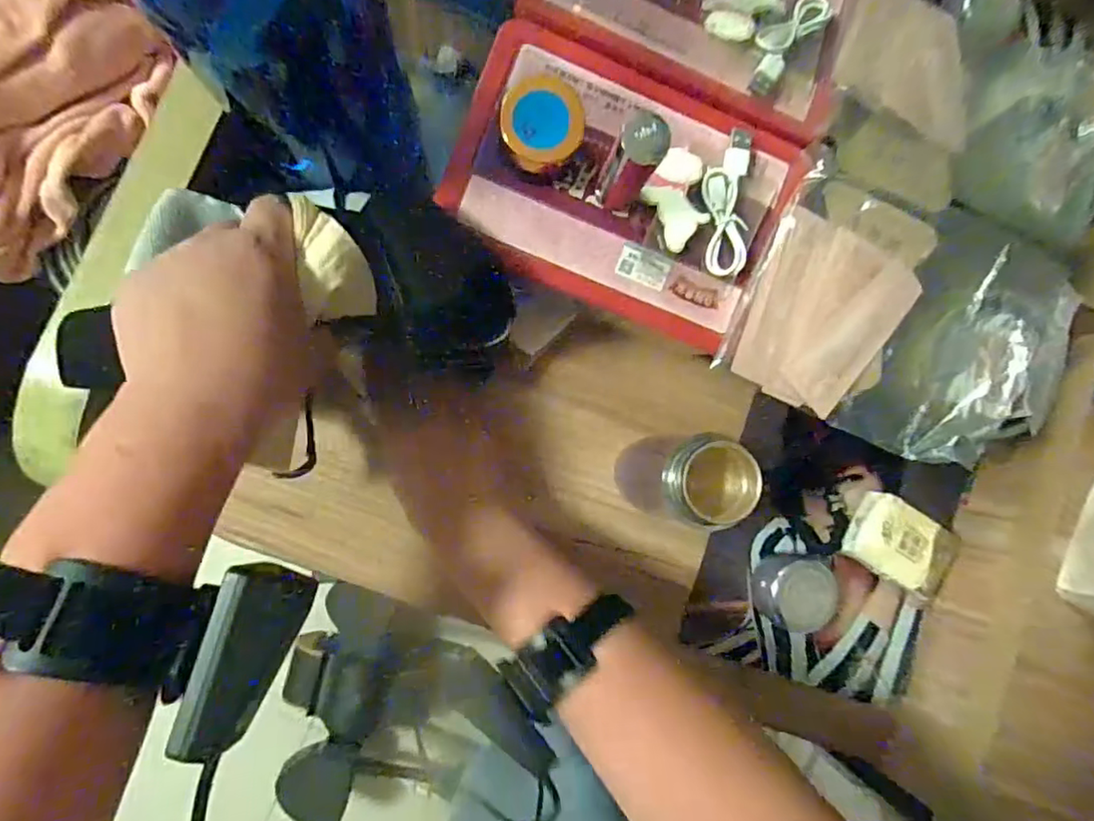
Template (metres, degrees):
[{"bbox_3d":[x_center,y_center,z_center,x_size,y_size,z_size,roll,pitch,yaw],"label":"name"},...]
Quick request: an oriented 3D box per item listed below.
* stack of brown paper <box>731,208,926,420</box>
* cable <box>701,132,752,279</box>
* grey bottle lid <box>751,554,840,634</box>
[{"bbox_3d":[0.169,-0.054,0.357,0.094,0.006,0.104,21,93,-12],"label":"stack of brown paper"},{"bbox_3d":[0.104,-0.120,0.344,0.024,0.016,0.080,0,87,-8],"label":"cable"},{"bbox_3d":[0.187,0.135,0.445,0.049,0.036,0.046,0,87,-8],"label":"grey bottle lid"}]

